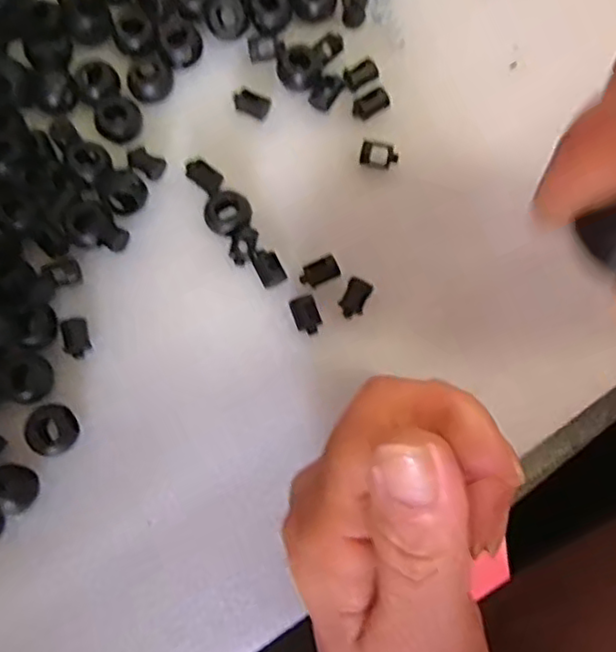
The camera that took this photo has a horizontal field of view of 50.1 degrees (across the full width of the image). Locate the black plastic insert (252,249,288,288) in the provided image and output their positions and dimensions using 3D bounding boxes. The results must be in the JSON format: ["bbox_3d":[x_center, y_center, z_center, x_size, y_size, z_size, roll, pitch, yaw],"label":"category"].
[{"bbox_3d":[-0.014,-0.022,0.242,0.009,0.004,0.014,-26,80,-5],"label":"black plastic insert"}]

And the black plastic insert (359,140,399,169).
[{"bbox_3d":[0.027,-0.066,0.251,0.015,0.004,0.009,11,79,2],"label":"black plastic insert"}]

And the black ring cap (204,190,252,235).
[{"bbox_3d":[-0.030,-0.043,0.247,0.017,0.004,0.017,0,79,0],"label":"black ring cap"}]

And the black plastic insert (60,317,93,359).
[{"bbox_3d":[-0.084,0.004,0.239,0.009,0.004,0.014,-13,79,-3],"label":"black plastic insert"}]

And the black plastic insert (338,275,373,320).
[{"bbox_3d":[0.017,-0.010,0.242,0.009,0.005,0.014,27,80,5],"label":"black plastic insert"}]

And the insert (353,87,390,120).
[{"bbox_3d":[0.025,-0.086,0.254,0.015,0.005,0.008,-32,81,-6],"label":"insert"}]

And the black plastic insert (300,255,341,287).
[{"bbox_3d":[0.004,-0.020,0.242,0.014,0.004,0.009,-25,80,-5],"label":"black plastic insert"}]

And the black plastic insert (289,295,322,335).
[{"bbox_3d":[-0.001,-0.004,0.239,0.009,0.004,0.014,-19,80,-4],"label":"black plastic insert"}]

